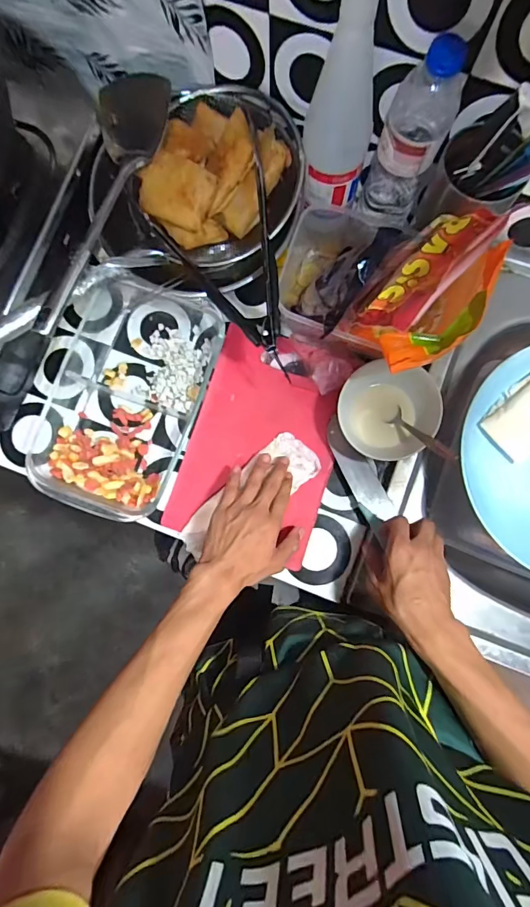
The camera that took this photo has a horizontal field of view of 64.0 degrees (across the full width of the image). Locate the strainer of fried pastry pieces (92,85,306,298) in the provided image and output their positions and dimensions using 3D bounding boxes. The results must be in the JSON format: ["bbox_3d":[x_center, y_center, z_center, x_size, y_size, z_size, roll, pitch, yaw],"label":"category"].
[{"bbox_3d":[-0.080,-0.302,0.491,0.233,0.062,0.229,12,83,3],"label":"strainer of fried pastry pieces"}]

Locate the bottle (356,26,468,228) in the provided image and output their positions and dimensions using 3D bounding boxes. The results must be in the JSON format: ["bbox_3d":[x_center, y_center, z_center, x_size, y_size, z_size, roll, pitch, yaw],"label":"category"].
[{"bbox_3d":[0.150,-0.321,0.444,0.060,0.188,0.063,0,83,2],"label":"bottle"}]

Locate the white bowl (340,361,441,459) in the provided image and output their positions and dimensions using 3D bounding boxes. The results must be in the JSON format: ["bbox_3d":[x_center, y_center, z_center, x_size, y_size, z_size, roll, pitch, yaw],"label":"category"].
[{"bbox_3d":[0.144,-0.051,0.505,0.112,0.045,0.104,0,83,2],"label":"white bowl"}]

